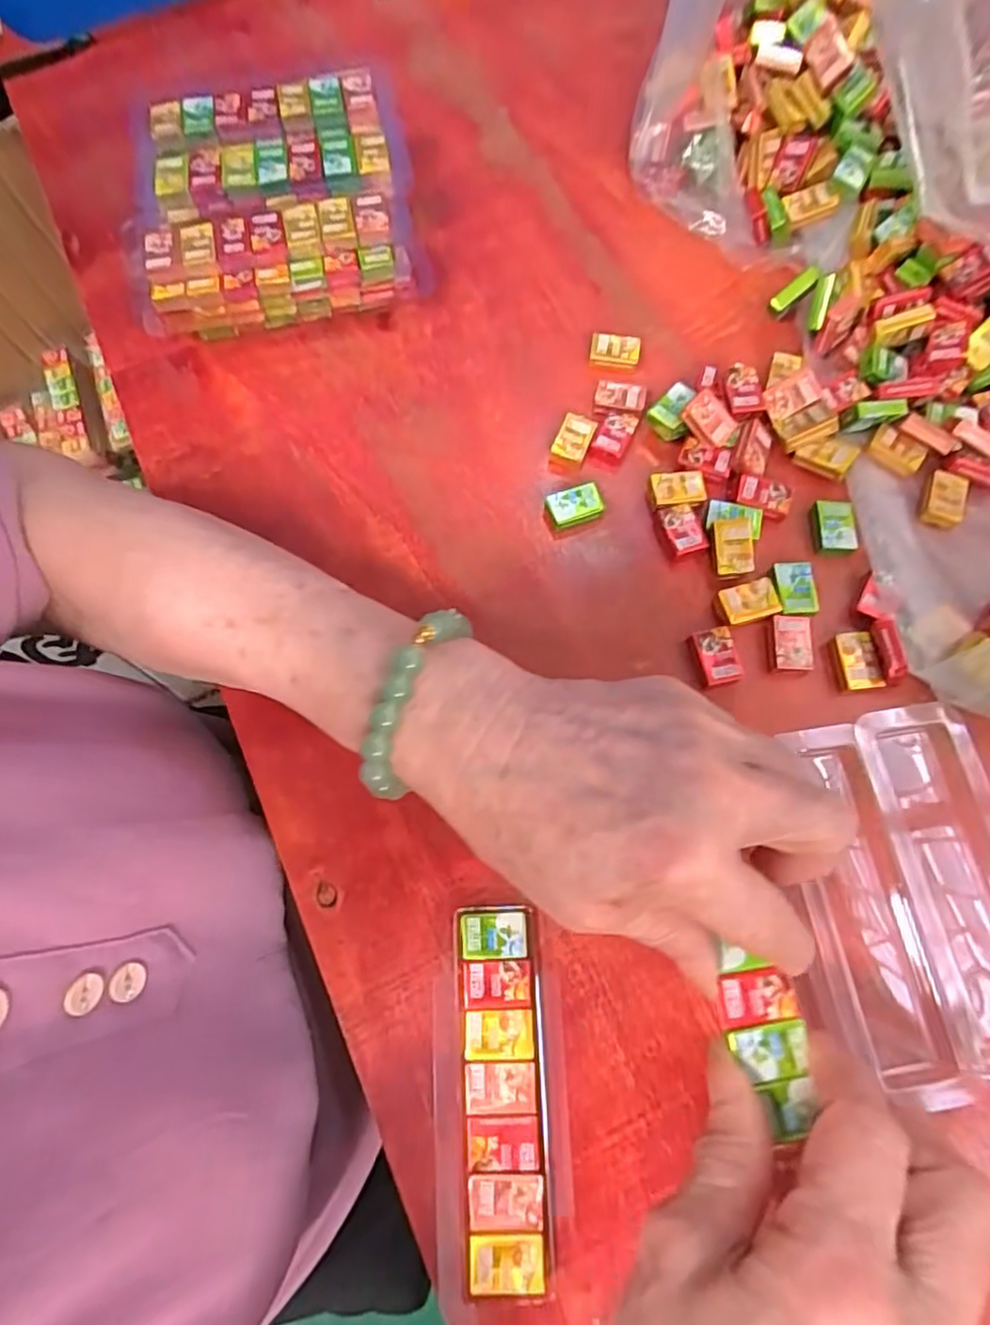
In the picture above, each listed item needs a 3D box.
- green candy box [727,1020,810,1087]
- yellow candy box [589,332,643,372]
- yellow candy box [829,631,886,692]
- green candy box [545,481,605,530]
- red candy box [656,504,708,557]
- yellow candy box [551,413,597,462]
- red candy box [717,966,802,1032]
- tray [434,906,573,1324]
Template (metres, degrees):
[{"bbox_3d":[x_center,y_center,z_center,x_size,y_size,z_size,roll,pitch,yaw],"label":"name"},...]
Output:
[{"bbox_3d":[0.090,0.126,0.207,0.023,0.004,0.016,-10,72,-2],"label":"green candy box"},{"bbox_3d":[0.063,-0.163,0.336,0.025,0.005,0.018,10,73,5],"label":"yellow candy box"},{"bbox_3d":[0.159,-0.001,0.282,0.015,0.005,0.026,-10,72,-2],"label":"yellow candy box"},{"bbox_3d":[0.039,-0.075,0.309,0.026,0.009,0.016,-19,73,-4],"label":"green candy box"},{"bbox_3d":[0.089,-0.063,0.305,0.016,0.005,0.025,-15,72,-3],"label":"red candy box"},{"bbox_3d":[0.040,-0.112,0.320,0.017,0.005,0.024,23,74,9],"label":"yellow candy box"},{"bbox_3d":[0.087,0.111,0.212,0.025,0.004,0.017,-10,72,-2],"label":"red candy box"},{"bbox_3d":[0.002,0.157,0.235,0.047,0.009,0.124,-3,72,1],"label":"tray"}]

